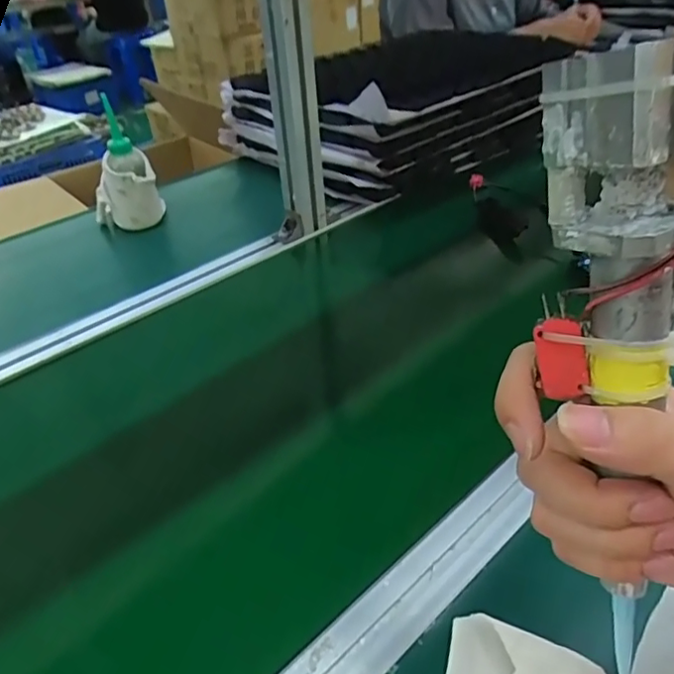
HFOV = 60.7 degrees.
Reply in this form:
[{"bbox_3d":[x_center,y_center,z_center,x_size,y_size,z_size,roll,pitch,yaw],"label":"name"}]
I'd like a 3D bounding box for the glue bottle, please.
[{"bbox_3d":[-0.301,-0.234,0.800,0.091,0.164,0.066,-17,36,-18],"label":"glue bottle"}]

